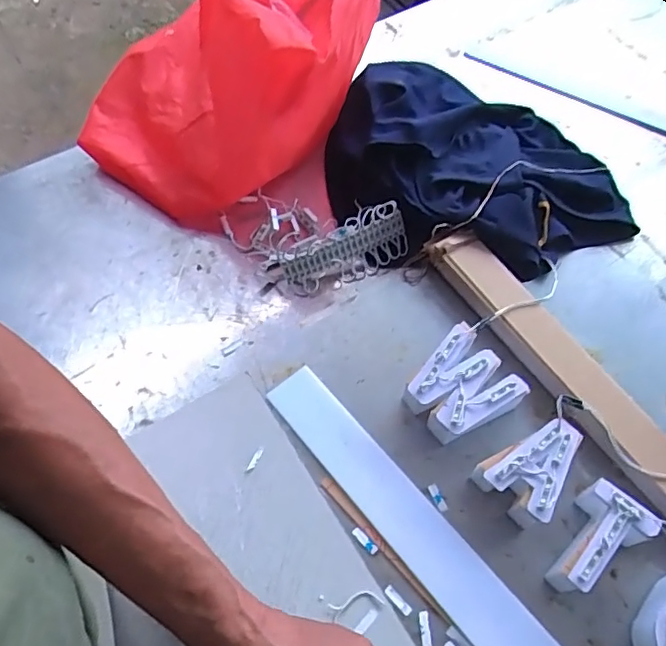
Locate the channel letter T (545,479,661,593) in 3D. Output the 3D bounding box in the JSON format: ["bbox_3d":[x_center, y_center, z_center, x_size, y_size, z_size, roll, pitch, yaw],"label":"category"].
[{"bbox_3d":[0.205,0.174,0.456,0.087,0.054,0.054,-37,66,-19],"label":"channel letter T"}]

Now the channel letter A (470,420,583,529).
[{"bbox_3d":[0.168,0.121,0.487,0.063,0.053,0.083,37,66,19],"label":"channel letter A"}]

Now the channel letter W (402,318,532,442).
[{"bbox_3d":[0.116,0.063,0.520,0.083,0.055,0.080,-38,67,-20],"label":"channel letter W"}]

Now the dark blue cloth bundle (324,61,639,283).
[{"bbox_3d":[0.164,-0.178,0.640,0.343,0.079,0.262,12,60,7],"label":"dark blue cloth bundle"}]

